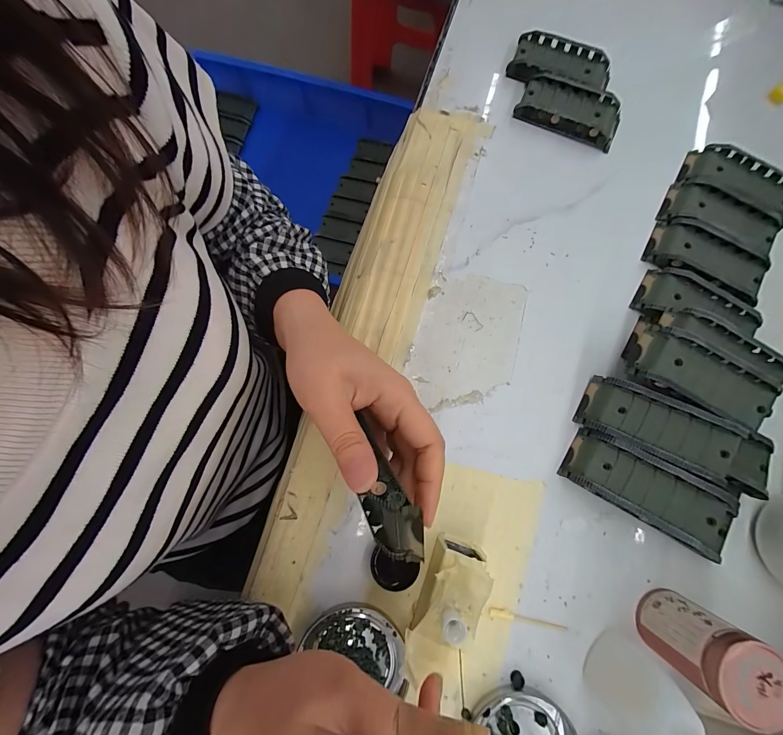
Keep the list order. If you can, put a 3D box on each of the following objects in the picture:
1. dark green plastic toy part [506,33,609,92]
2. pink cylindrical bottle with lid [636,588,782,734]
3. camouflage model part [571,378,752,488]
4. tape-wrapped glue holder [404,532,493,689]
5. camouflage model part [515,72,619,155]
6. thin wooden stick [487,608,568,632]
[{"bbox_3d":[0.167,-0.297,0.322,0.094,0.013,0.045,22,81,2],"label":"dark green plastic toy part"},{"bbox_3d":[0.204,0.183,0.214,0.042,0.064,0.044,0,81,-1],"label":"pink cylindrical bottle with lid"},{"bbox_3d":[0.197,0.044,0.246,0.097,0.020,0.043,25,80,23],"label":"camouflage model part"},{"bbox_3d":[0.038,0.161,0.227,0.039,0.044,0.077,28,82,3],"label":"tape-wrapped glue holder"},{"bbox_3d":[0.172,-0.246,0.314,0.095,0.017,0.044,25,81,3],"label":"camouflage model part"},{"bbox_3d":[0.102,0.187,0.244,0.058,0.004,0.007,10,80,3],"label":"thin wooden stick"}]

